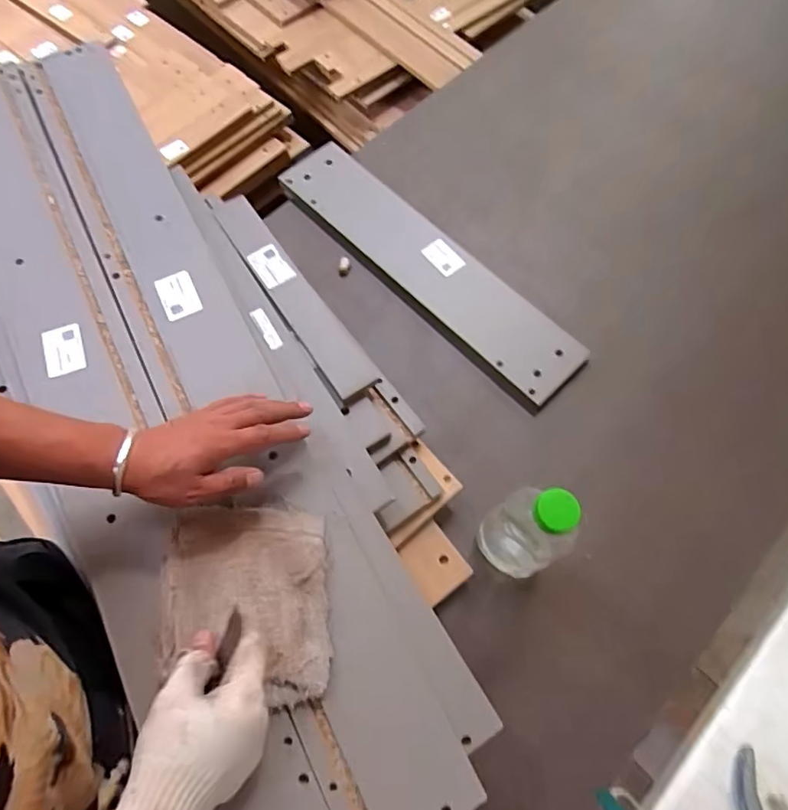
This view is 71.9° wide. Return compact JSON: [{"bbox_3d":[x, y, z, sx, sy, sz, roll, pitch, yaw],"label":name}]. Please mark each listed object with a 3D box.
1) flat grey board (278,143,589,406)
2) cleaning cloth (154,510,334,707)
[{"bbox_3d":[0.051,-0.216,0.828,0.538,0.020,0.118,43,80,14],"label":"flat grey board"},{"bbox_3d":[-0.135,0.178,0.499,0.151,0.017,0.165,-1,66,0],"label":"cleaning cloth"}]

